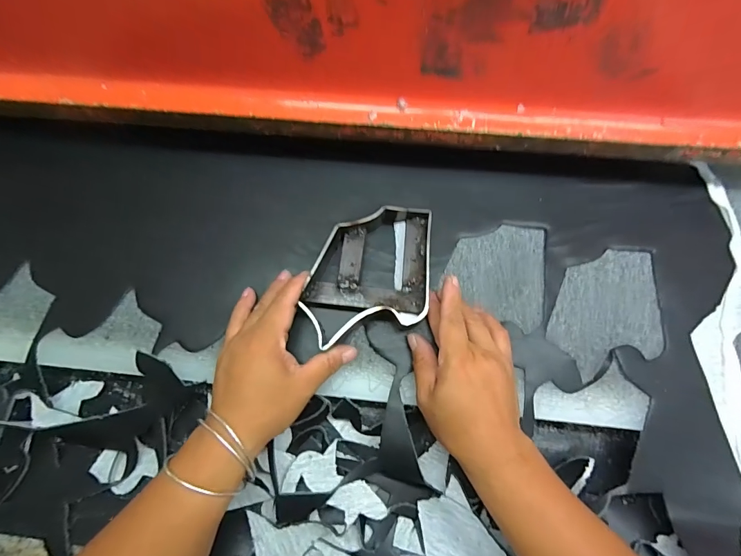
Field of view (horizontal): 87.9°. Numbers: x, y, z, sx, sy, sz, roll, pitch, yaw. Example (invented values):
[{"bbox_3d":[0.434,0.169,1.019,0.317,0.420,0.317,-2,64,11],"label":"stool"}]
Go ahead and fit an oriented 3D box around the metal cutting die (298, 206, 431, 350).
[{"bbox_3d":[-0.002,-0.004,0.360,0.109,0.034,0.133,4,76,2],"label":"metal cutting die"}]

